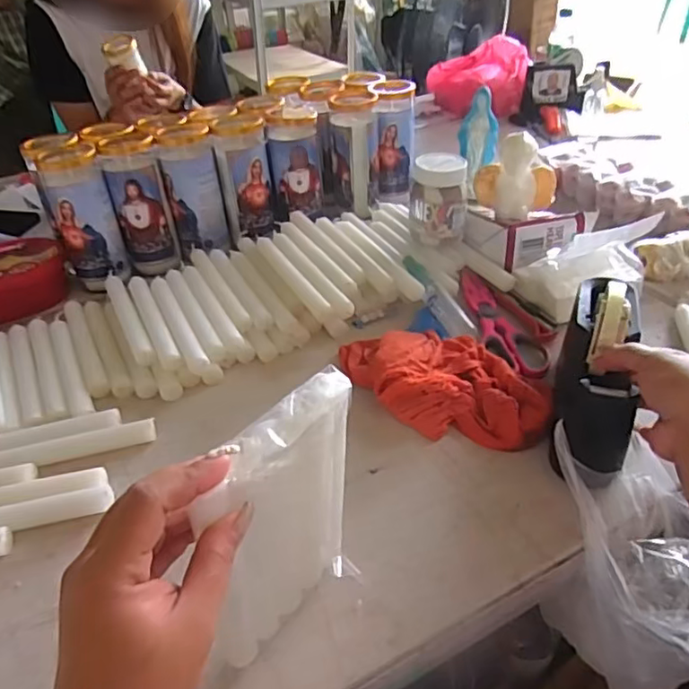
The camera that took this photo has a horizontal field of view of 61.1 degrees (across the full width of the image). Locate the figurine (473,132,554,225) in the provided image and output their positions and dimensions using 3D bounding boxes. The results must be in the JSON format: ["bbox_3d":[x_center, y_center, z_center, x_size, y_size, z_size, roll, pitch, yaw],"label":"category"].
[{"bbox_3d":[0.219,-0.213,0.746,0.103,0.089,0.065,8,40,15],"label":"figurine"}]

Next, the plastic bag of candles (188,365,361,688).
[{"bbox_3d":[-0.039,0.122,0.369,0.028,0.213,0.122,32,42,30],"label":"plastic bag of candles"}]

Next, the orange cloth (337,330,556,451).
[{"bbox_3d":[0.096,0.035,0.585,0.128,0.042,0.214,-24,42,-24],"label":"orange cloth"}]

